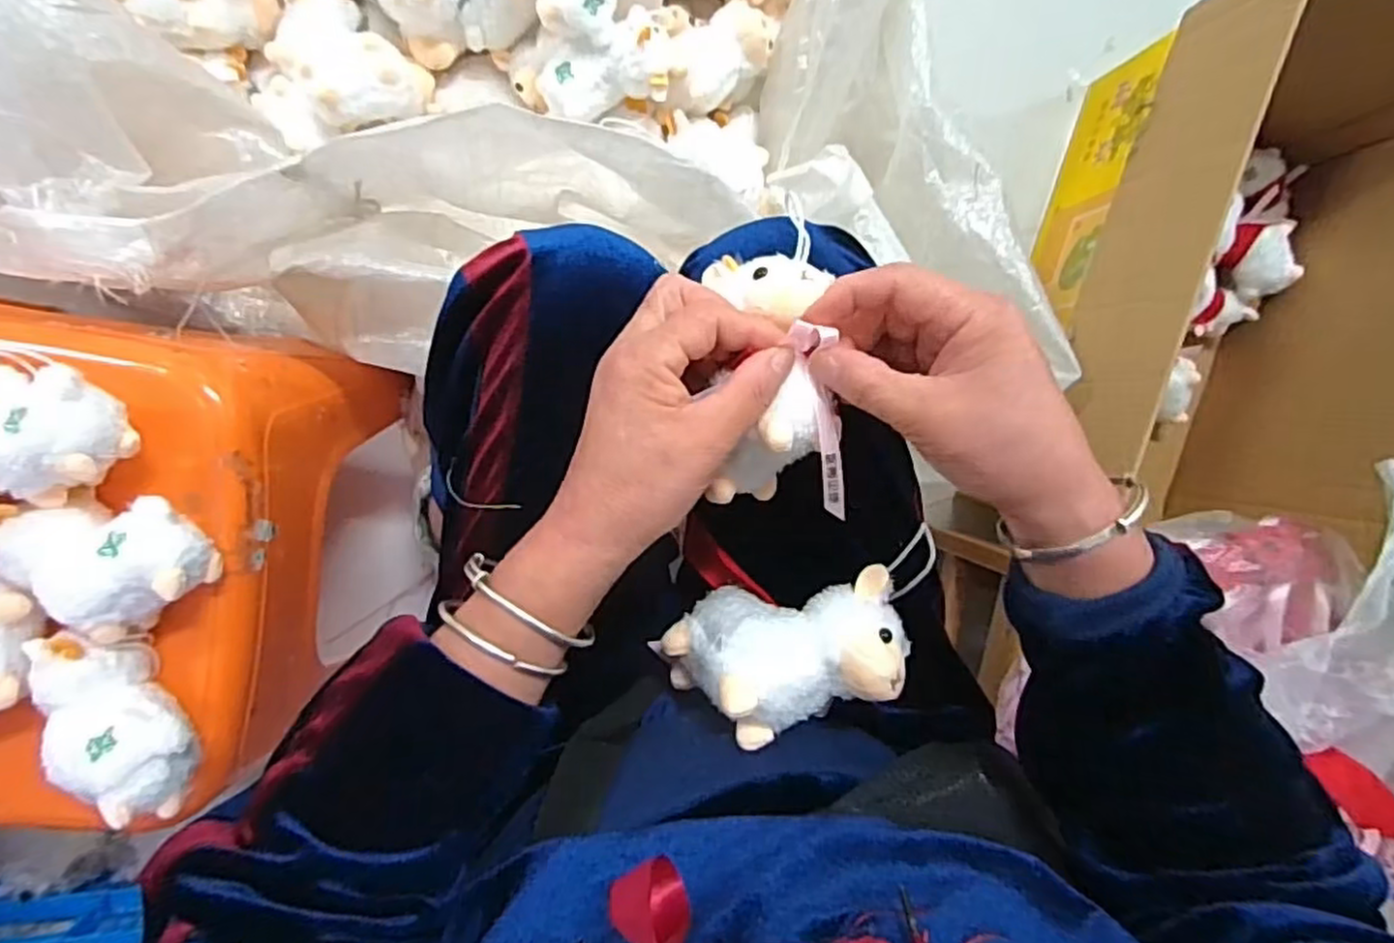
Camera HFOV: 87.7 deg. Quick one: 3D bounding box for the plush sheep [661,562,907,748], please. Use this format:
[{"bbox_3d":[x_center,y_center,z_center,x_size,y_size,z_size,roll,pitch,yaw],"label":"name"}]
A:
[{"bbox_3d":[0.050,0.100,0.392,0.121,0.069,0.067,-16,97,-7],"label":"plush sheep"}]

